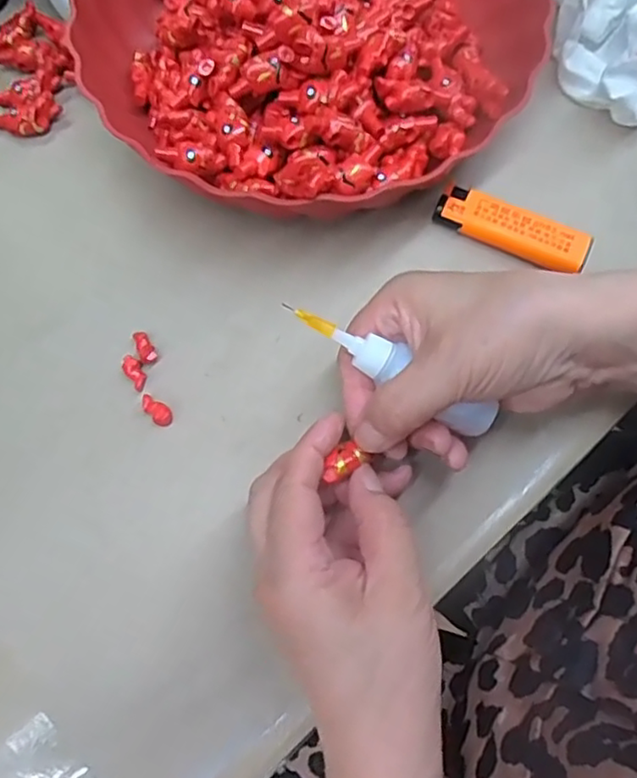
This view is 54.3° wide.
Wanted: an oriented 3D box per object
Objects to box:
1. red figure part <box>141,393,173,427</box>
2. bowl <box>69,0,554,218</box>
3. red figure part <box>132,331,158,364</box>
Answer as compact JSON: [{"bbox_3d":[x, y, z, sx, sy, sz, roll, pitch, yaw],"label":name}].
[{"bbox_3d":[-0.078,0.010,0.299,0.009,0.007,0.019,-42,76,-14],"label":"red figure part"},{"bbox_3d":[-0.008,-0.205,0.341,0.238,0.066,0.237,0,70,1],"label":"bowl"},{"bbox_3d":[-0.087,-0.021,0.309,0.008,0.005,0.018,-25,73,-9],"label":"red figure part"}]

